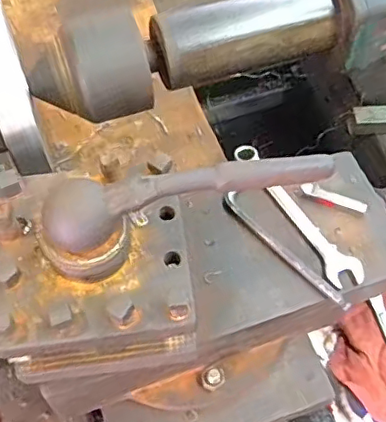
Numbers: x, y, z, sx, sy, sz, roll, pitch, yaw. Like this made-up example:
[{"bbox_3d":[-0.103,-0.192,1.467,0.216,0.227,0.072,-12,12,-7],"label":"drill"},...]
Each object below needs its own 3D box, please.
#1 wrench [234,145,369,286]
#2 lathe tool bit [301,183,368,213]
[{"bbox_3d":[0.095,0.000,0.524,0.028,0.010,0.165,-27,63,-15],"label":"wrench"},{"bbox_3d":[0.130,-0.010,0.529,0.061,0.007,0.015,23,62,12],"label":"lathe tool bit"}]

